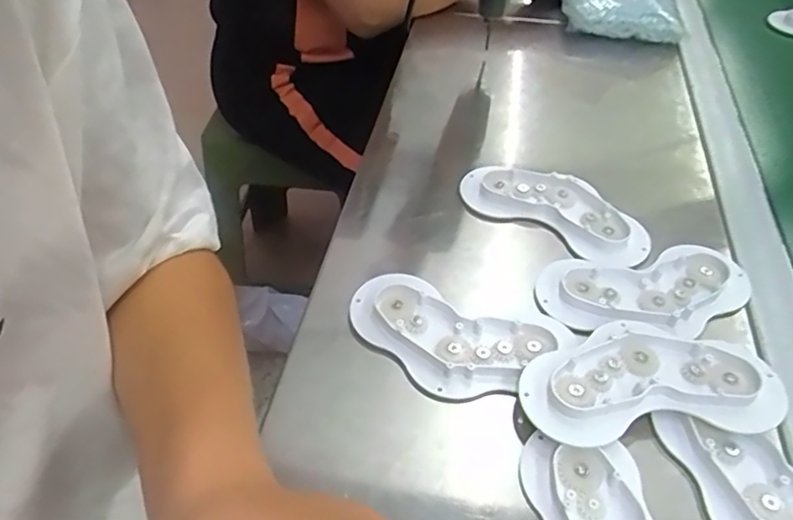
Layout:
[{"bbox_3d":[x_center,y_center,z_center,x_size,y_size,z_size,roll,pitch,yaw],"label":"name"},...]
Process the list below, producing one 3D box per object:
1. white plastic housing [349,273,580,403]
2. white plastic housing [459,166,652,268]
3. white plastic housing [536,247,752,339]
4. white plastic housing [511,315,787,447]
[{"bbox_3d":[0.033,0.053,0.387,0.138,0.020,0.071,17,49,16],"label":"white plastic housing"},{"bbox_3d":[0.126,-0.043,0.476,0.150,0.018,0.068,30,54,26],"label":"white plastic housing"},{"bbox_3d":[0.173,0.018,0.416,0.143,0.015,0.067,-4,47,-3],"label":"white plastic housing"},{"bbox_3d":[0.146,0.070,0.355,0.144,0.024,0.078,-3,47,-2],"label":"white plastic housing"}]

